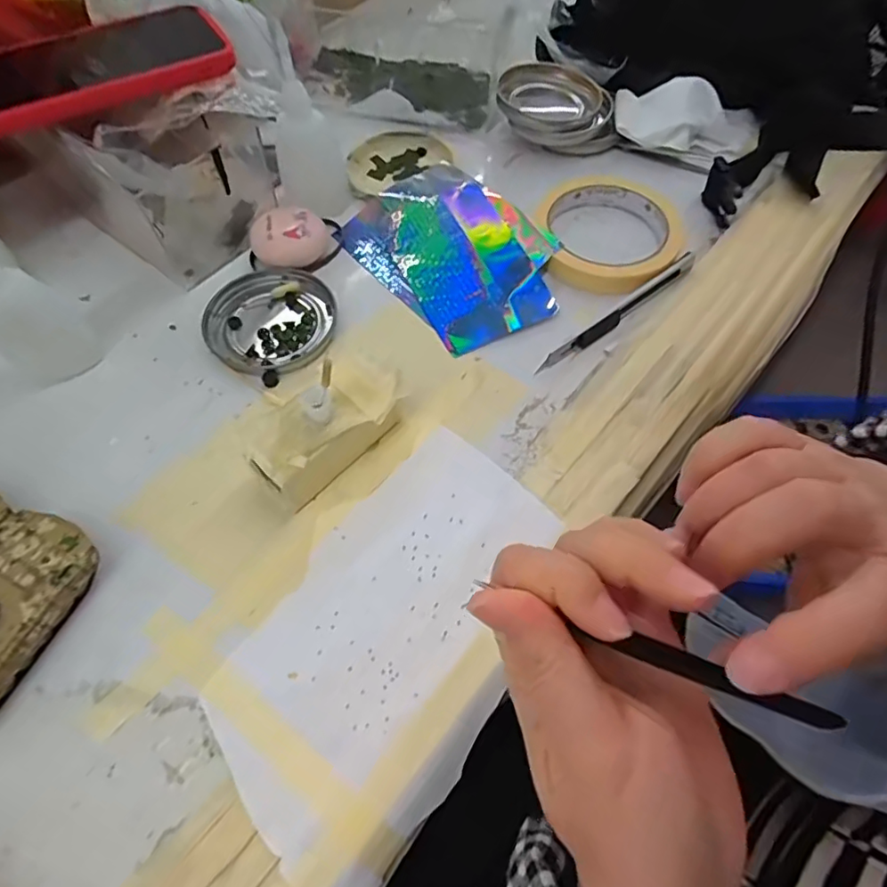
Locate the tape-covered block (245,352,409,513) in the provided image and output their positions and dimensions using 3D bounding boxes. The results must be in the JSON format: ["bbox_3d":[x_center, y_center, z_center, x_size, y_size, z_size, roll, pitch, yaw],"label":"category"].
[{"bbox_3d":[-0.058,-0.007,0.286,0.039,0.041,0.080,40,68,19],"label":"tape-covered block"}]

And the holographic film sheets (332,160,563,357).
[{"bbox_3d":[0.007,-0.132,0.370,0.102,0.013,0.159,-35,67,-18],"label":"holographic film sheets"}]

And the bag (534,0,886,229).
[{"bbox_3d":[0.225,-0.322,0.431,0.303,0.083,0.192,34,67,16],"label":"bag"}]

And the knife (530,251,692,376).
[{"bbox_3d":[0.109,-0.081,0.344,0.134,0.009,0.009,-35,67,-18],"label":"knife"}]

